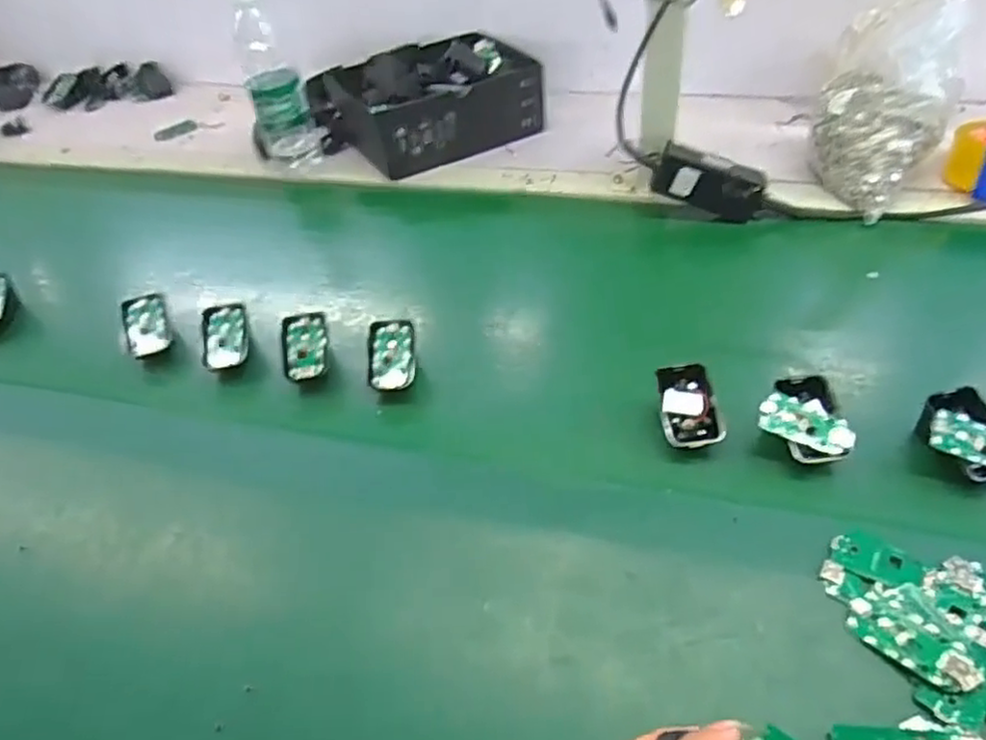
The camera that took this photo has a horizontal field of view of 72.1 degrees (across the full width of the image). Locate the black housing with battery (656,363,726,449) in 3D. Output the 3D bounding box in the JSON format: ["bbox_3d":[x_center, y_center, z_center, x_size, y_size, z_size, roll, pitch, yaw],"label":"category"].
[{"bbox_3d":[0.156,0.029,0.541,0.046,0.033,0.061,-3,46,0],"label":"black housing with battery"}]

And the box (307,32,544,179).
[{"bbox_3d":[-0.075,-0.364,0.925,0.254,0.101,0.191,-20,48,-15],"label":"box"}]

